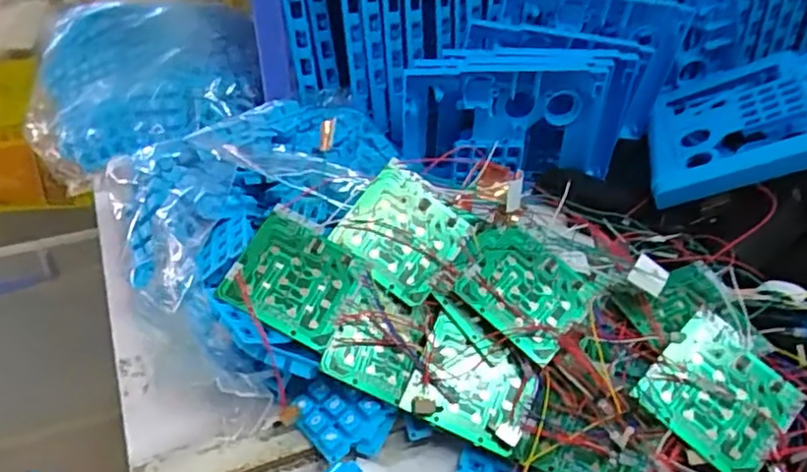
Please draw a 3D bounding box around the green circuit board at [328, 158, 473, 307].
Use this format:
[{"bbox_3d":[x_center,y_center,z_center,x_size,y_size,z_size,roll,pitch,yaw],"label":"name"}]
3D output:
[{"bbox_3d":[0.001,-0.002,0.422,0.072,0.004,0.068,37,72,4],"label":"green circuit board"}]

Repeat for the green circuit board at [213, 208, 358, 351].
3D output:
[{"bbox_3d":[-0.064,0.023,0.396,0.070,0.004,0.074,25,57,0],"label":"green circuit board"}]

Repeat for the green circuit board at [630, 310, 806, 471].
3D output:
[{"bbox_3d":[0.176,0.088,0.365,0.071,0.004,0.070,41,70,18],"label":"green circuit board"}]

